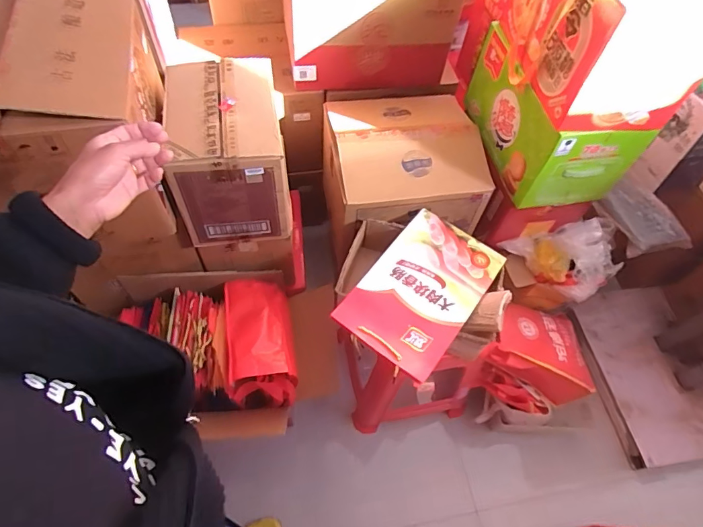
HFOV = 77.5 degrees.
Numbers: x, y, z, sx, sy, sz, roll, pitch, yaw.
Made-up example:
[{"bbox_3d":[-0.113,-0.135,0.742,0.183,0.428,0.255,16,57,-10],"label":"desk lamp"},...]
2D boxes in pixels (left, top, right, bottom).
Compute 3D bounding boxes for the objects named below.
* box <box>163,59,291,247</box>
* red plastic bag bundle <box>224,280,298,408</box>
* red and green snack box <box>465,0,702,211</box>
[{"bbox_3d":[-0.287,-0.264,1.034,0.232,0.265,0.332,-7,59,-9],"label":"box"},{"bbox_3d":[-0.242,0.209,1.159,0.165,0.184,0.311,-6,59,-8],"label":"red plastic bag bundle"},{"bbox_3d":[0.519,-0.466,1.031,0.286,0.473,0.431,-4,58,-7],"label":"red and green snack box"}]

